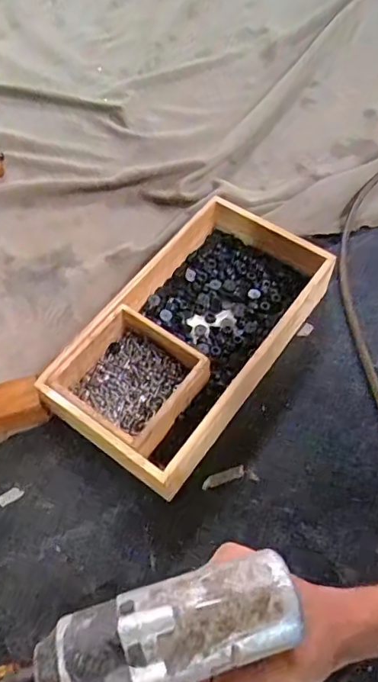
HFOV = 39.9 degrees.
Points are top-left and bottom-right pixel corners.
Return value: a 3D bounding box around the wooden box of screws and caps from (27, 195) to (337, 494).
[{"bbox_3d":[0.009,-0.012,0.663,0.207,0.076,0.374,33,66,20],"label":"wooden box of screws and caps"}]

